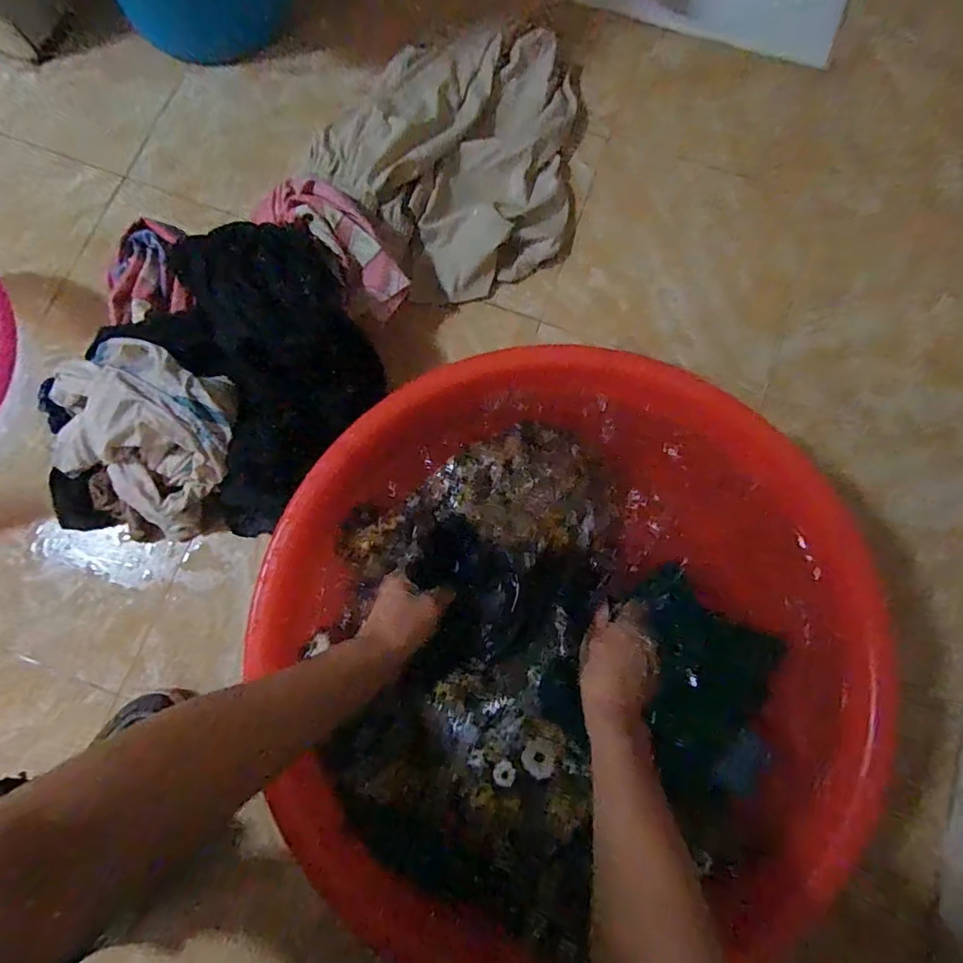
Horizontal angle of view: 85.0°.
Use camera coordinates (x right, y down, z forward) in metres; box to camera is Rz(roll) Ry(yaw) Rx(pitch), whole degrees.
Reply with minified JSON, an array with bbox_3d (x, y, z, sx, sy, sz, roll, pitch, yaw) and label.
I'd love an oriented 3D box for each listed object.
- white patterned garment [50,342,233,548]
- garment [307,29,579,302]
[{"bbox_3d":[-0.362,-0.044,0.571,0.197,0.154,0.169,-44,83,-7],"label":"white patterned garment"},{"bbox_3d":[-0.010,-0.437,0.697,0.322,0.076,0.375,35,81,6],"label":"garment"}]

